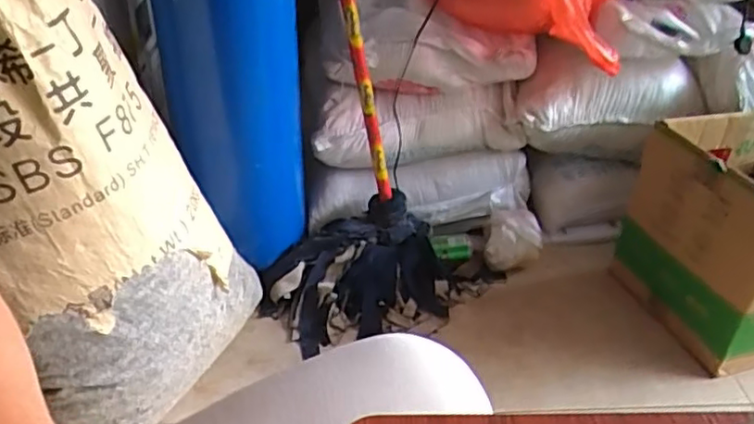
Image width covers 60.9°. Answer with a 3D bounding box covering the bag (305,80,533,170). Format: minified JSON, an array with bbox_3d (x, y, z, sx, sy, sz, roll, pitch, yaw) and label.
[{"bbox_3d":[0.075,-0.166,1.246,0.402,0.123,0.113,-6,36,-10],"label":"bag"}]

